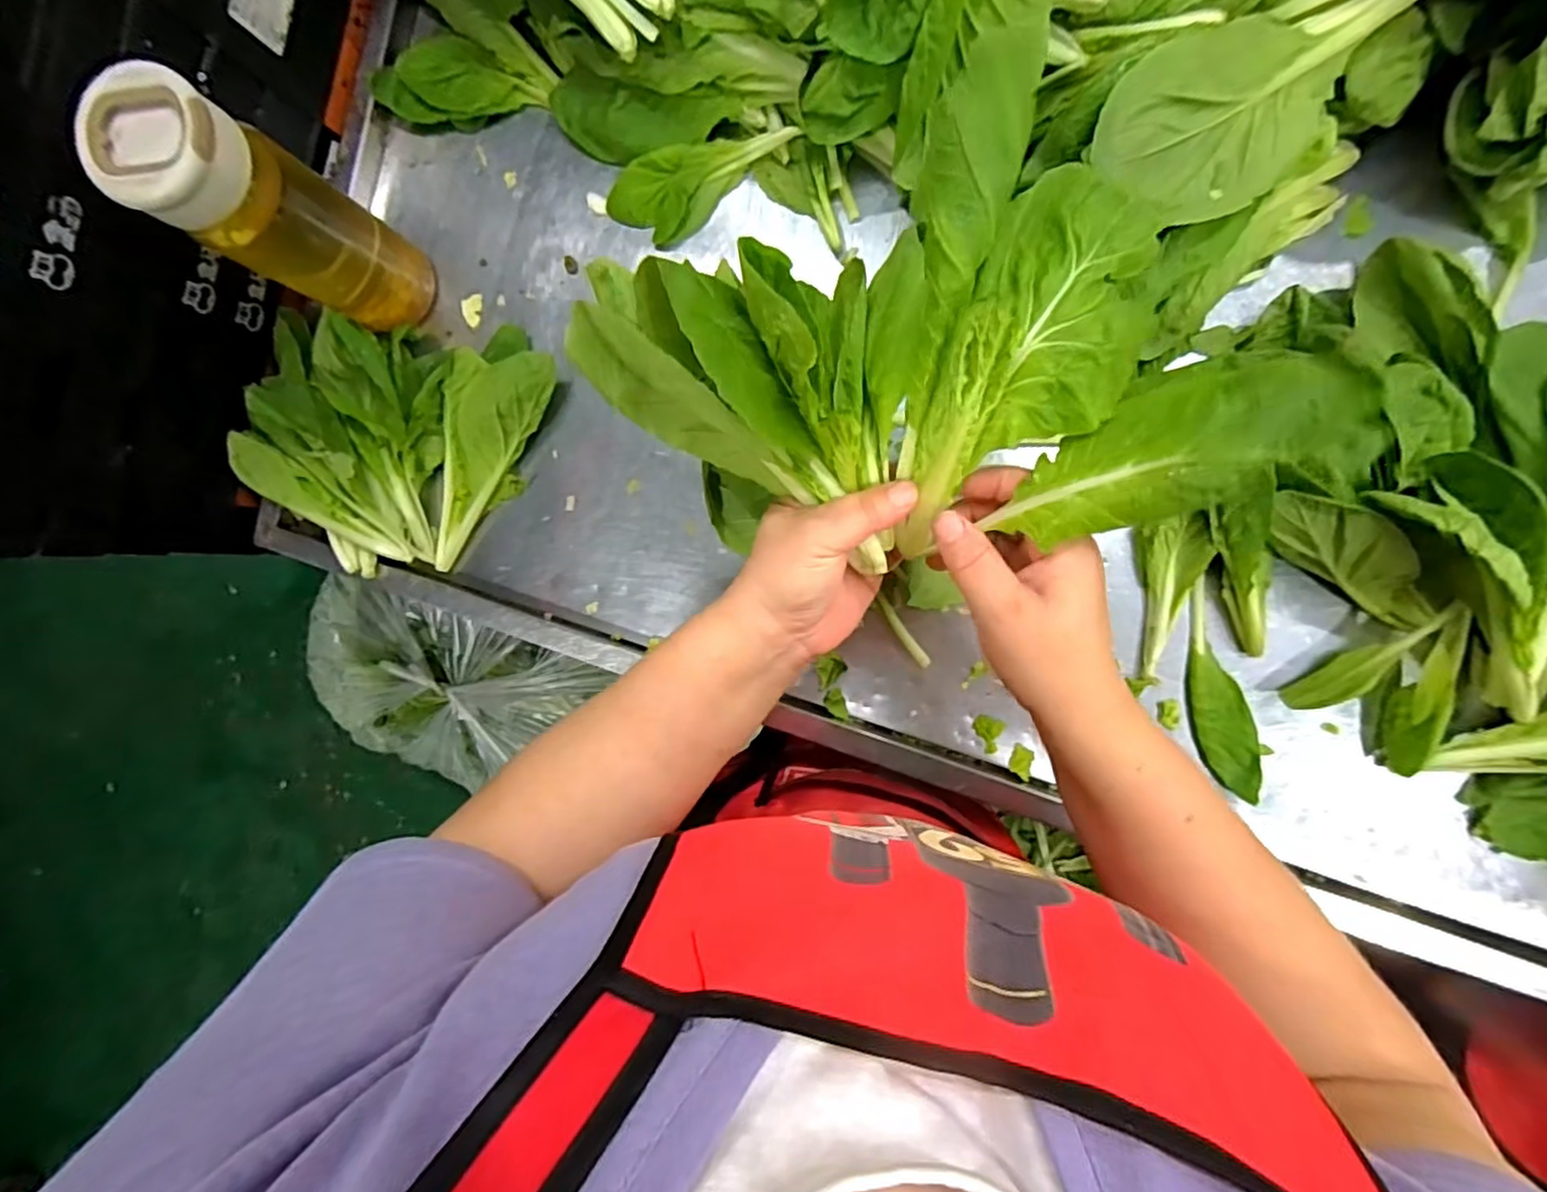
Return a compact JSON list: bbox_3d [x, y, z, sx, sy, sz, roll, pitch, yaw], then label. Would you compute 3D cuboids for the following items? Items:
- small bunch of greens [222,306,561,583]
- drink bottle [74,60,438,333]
[{"bbox_3d":[-0.295,-0.121,0.512,0.208,0.079,0.196,0,92,8],"label":"small bunch of greens"},{"bbox_3d":[-0.315,-0.243,0.450,0.065,0.202,0.073,29,96,6],"label":"drink bottle"}]

